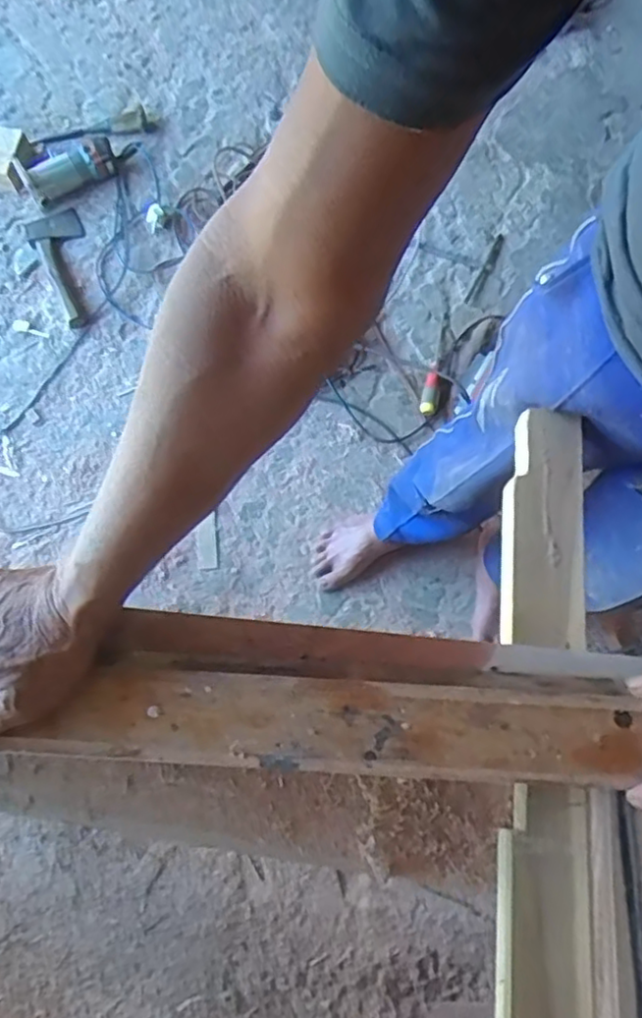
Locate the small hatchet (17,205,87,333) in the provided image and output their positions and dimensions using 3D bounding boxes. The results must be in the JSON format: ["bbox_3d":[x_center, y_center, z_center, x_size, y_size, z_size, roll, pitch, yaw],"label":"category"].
[{"bbox_3d":[-0.530,-0.514,1.418,0.123,0.042,0.278,-29,75,-8],"label":"small hatchet"}]

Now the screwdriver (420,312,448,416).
[{"bbox_3d":[0.237,-0.296,1.339,0.029,0.024,0.240,14,74,4],"label":"screwdriver"}]

